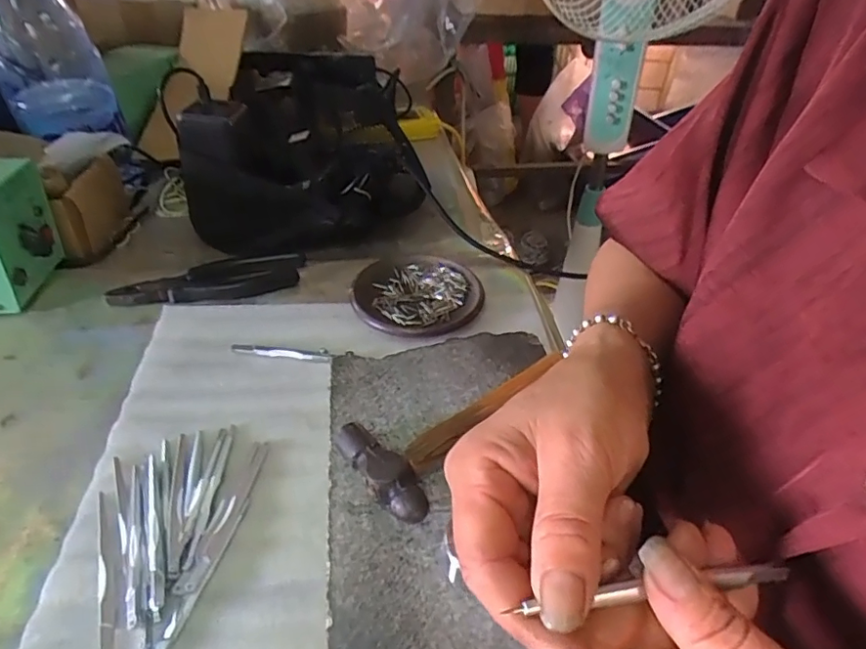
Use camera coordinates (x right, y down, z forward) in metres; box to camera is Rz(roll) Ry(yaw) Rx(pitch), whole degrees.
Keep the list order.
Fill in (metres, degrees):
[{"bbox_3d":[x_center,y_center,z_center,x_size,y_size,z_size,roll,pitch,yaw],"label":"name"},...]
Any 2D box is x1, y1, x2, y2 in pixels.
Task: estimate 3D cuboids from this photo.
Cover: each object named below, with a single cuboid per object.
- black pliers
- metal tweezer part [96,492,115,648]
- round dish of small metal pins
[{"bbox_3d":[-0.199,-0.041,0.491,0.160,0.012,0.054,-9,42,-11],"label":"black pliers"},{"bbox_3d":[-0.183,0.137,0.305,0.007,0.004,0.102,-18,44,-20],"label":"metal tweezer part"},{"bbox_3d":[-0.016,-0.029,0.486,0.108,0.013,0.118,0,41,0],"label":"round dish of small metal pins"}]

